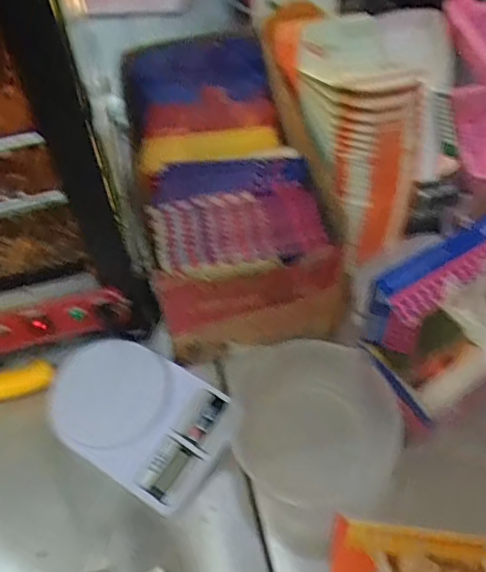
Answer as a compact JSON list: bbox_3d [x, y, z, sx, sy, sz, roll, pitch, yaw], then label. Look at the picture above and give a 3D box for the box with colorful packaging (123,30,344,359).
[{"bbox_3d":[-0.024,-0.109,0.697,0.176,0.185,0.348,-11,54,-6],"label":"box with colorful packaging"}]

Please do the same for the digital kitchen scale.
[{"bbox_3d":[-0.109,0.131,0.620,0.184,0.031,0.136,25,58,19],"label":"digital kitchen scale"}]

